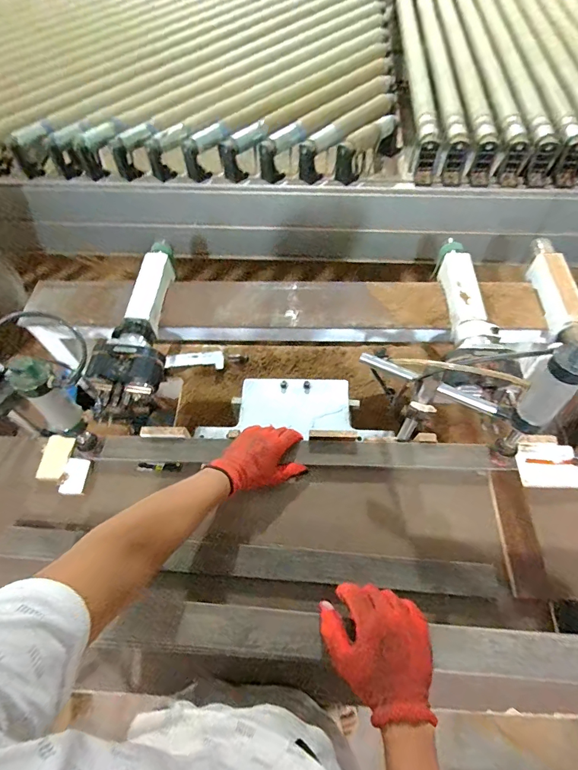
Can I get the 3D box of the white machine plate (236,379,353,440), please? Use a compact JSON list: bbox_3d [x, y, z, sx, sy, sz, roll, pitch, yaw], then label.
[{"bbox_3d":[0.013,0.042,0.852,0.228,0.021,0.119,-1,60,1],"label":"white machine plate"}]

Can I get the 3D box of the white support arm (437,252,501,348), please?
[{"bbox_3d":[0.381,-0.187,0.882,0.073,0.058,0.269,0,60,2],"label":"white support arm"}]

